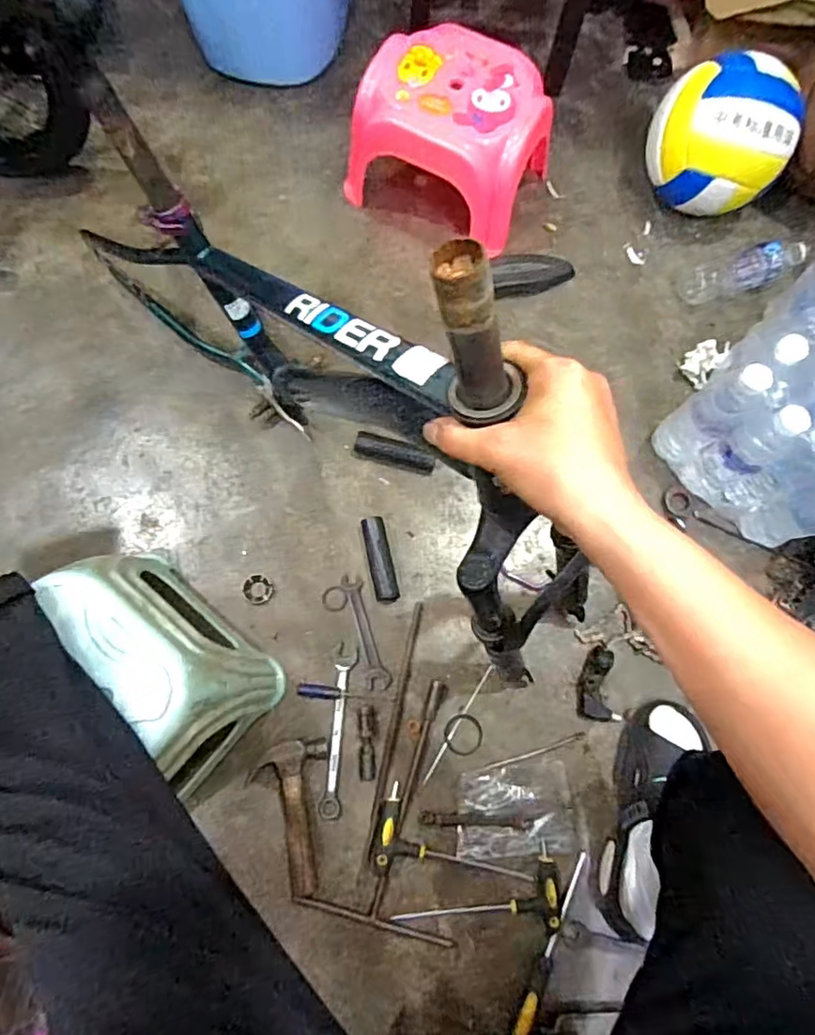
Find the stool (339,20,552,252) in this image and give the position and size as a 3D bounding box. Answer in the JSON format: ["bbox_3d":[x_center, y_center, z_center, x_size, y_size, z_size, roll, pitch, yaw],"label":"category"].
[{"bbox_3d":[0.072,-0.579,0.907,0.278,0.176,0.213,27,77,6],"label":"stool"}]

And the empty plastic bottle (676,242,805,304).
[{"bbox_3d":[0.539,-0.399,0.930,0.208,0.057,0.069,-13,76,-4],"label":"empty plastic bottle"}]

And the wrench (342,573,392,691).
[{"bbox_3d":[-0.058,0.156,0.803,0.034,0.006,0.158,-17,76,-5],"label":"wrench"}]

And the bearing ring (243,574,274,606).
[{"bbox_3d":[-0.206,0.100,0.811,0.041,0.006,0.042,0,75,-1],"label":"bearing ring"}]

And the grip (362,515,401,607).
[{"bbox_3d":[-0.037,0.058,0.816,0.032,0.032,0.117,-12,76,-4],"label":"grip"}]

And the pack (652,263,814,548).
[{"bbox_3d":[0.562,-0.179,0.790,0.226,0.220,0.353,44,79,9],"label":"pack"}]

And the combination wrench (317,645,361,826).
[{"bbox_3d":[-0.091,0.278,0.770,0.030,0.006,0.214,6,75,1],"label":"combination wrench"}]

